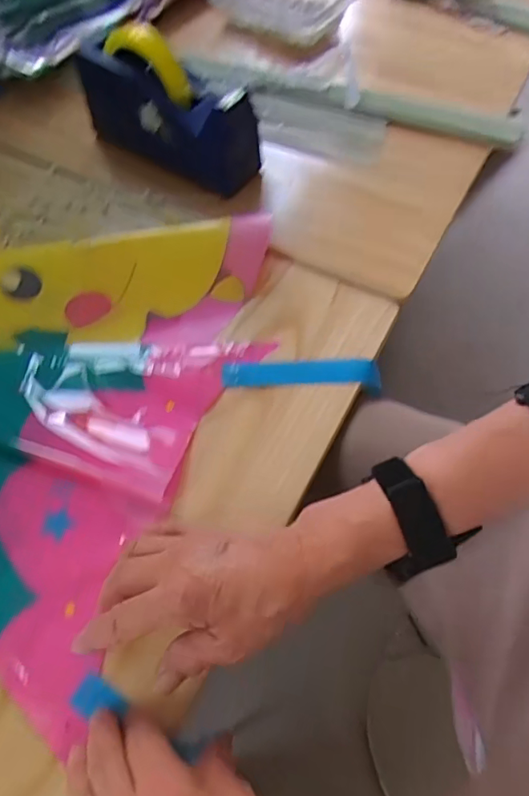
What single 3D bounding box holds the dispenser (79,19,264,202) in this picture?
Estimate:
[{"bbox_3d":[-0.108,-0.310,0.579,0.205,0.119,0.061,27,65,14],"label":"dispenser"}]

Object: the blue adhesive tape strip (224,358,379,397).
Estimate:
[{"bbox_3d":[0.034,-0.021,0.495,0.141,0.015,0.028,0,66,2],"label":"blue adhesive tape strip"}]

